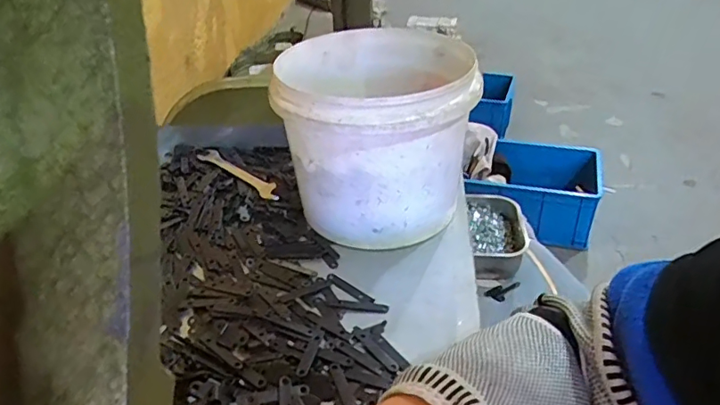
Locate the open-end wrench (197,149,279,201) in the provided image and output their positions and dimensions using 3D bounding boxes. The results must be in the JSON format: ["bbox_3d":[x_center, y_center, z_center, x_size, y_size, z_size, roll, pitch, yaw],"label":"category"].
[{"bbox_3d":[-0.138,-0.034,0.614,0.144,0.006,0.021,28,44,35],"label":"open-end wrench"}]

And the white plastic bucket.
[{"bbox_3d":[0.013,-0.069,0.534,0.172,0.155,0.203,-1,35,-1],"label":"white plastic bucket"}]

